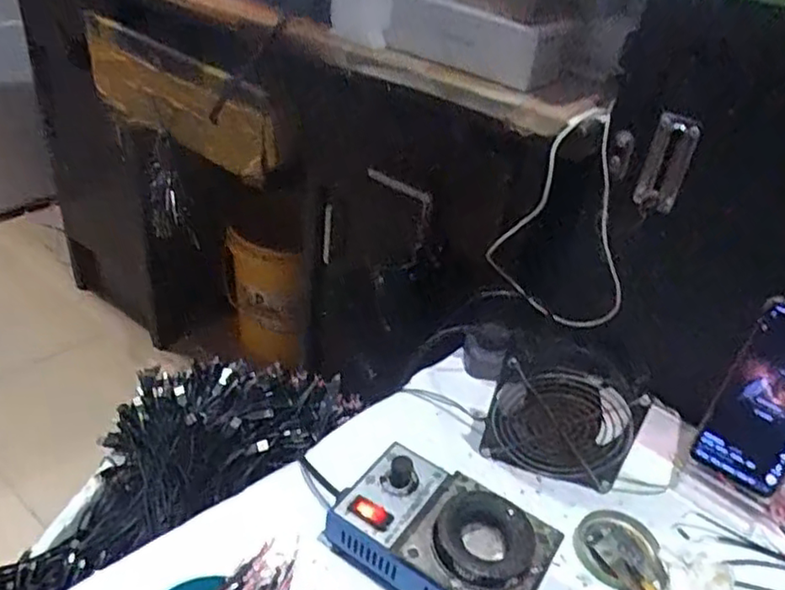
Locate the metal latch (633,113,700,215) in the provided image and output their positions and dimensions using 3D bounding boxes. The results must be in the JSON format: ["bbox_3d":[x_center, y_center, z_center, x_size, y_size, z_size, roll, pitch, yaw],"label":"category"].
[{"bbox_3d":[0.248,-0.118,0.584,0.034,0.084,0.016,27,40,25],"label":"metal latch"}]

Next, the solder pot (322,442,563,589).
[{"bbox_3d":[0.036,0.179,0.481,0.152,0.064,0.098,25,39,24],"label":"solder pot"}]

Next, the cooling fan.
[{"bbox_3d":[0.141,0.108,0.547,0.116,0.110,0.031,11,35,6],"label":"cooling fan"}]

